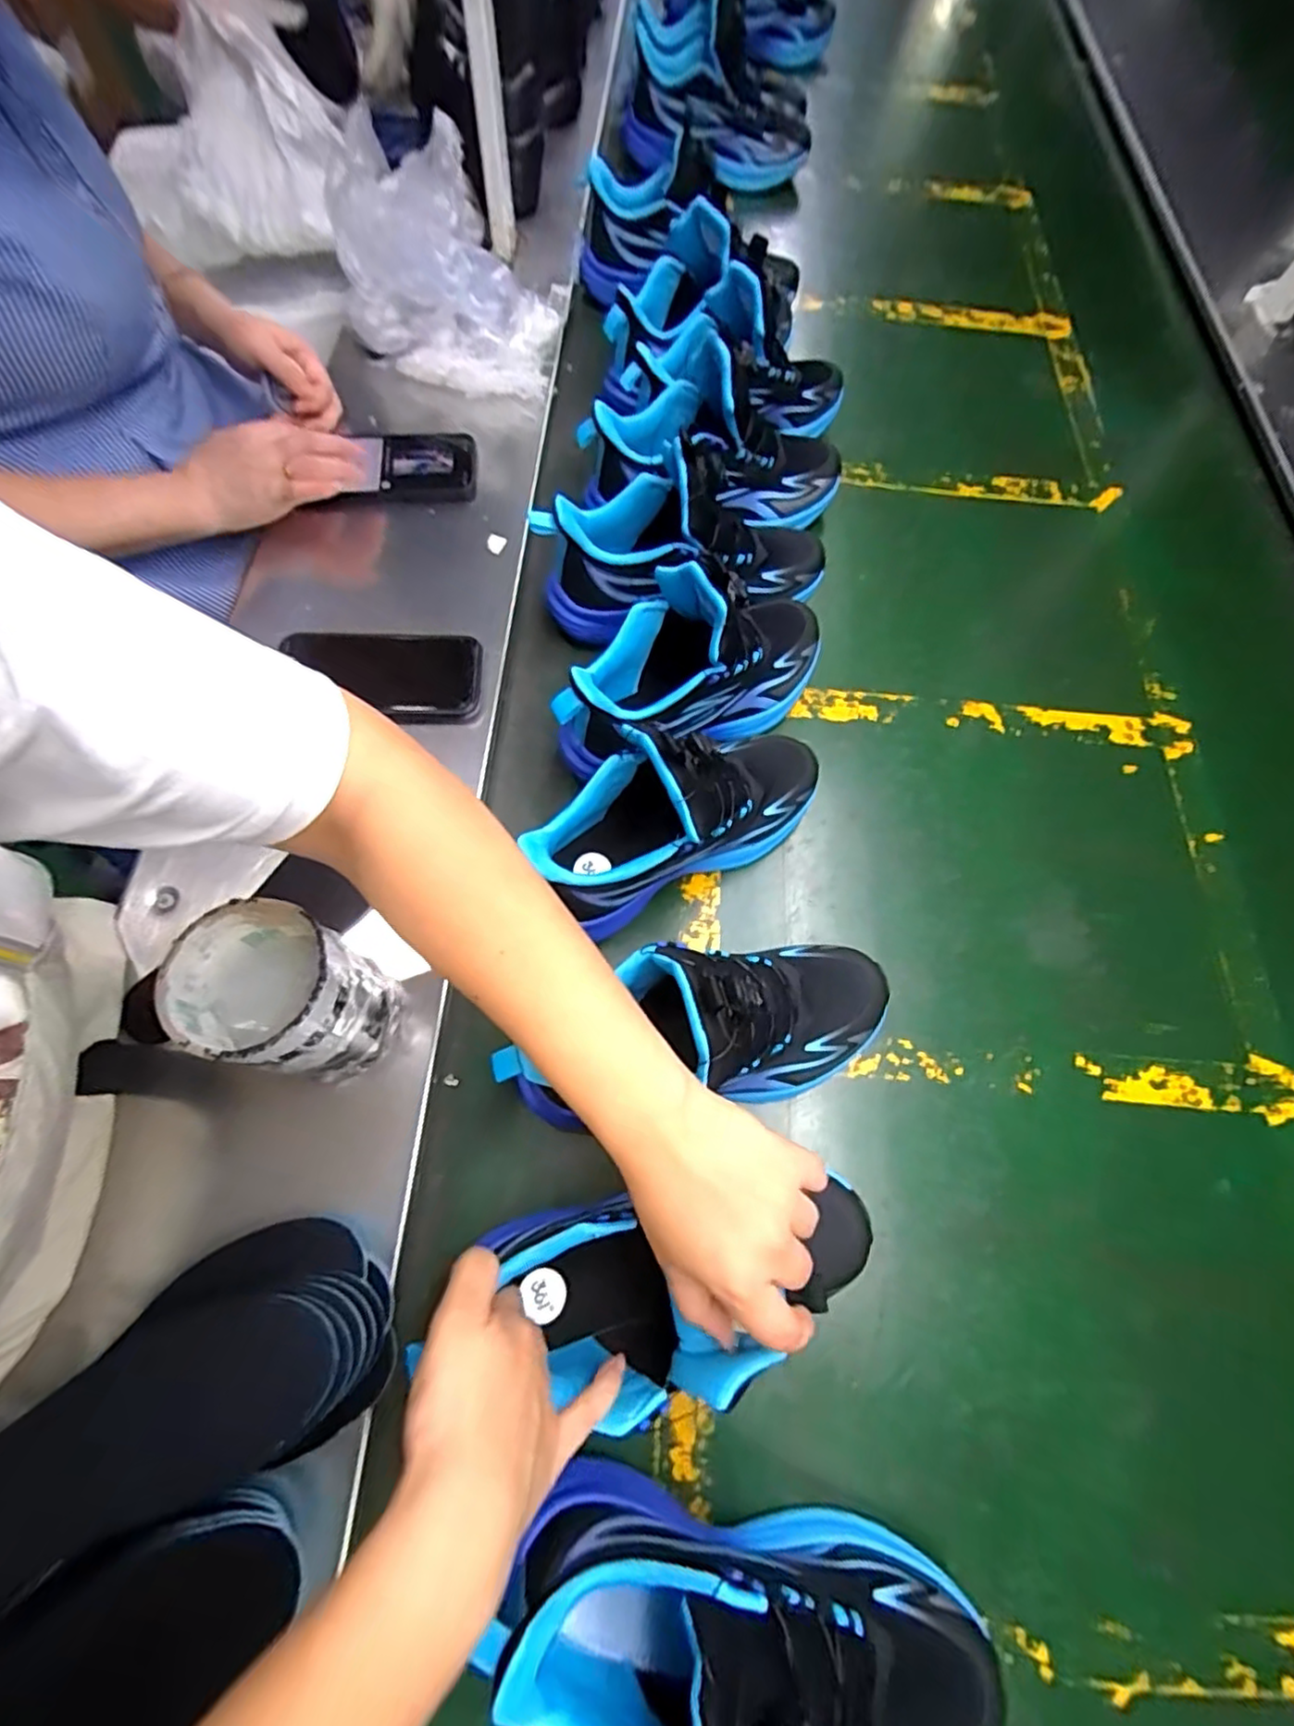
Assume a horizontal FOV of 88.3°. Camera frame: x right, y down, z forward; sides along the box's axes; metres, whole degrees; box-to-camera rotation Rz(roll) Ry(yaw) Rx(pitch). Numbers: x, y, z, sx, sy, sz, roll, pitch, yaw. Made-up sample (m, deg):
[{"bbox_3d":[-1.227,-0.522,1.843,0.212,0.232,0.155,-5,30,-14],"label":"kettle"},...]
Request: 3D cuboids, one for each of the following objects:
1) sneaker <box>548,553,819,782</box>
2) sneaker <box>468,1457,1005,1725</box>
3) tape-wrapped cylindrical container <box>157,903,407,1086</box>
[{"bbox_3d":[0.042,-0.157,0.510,0.244,0.145,0.090,-19,69,-23],"label":"sneaker"},{"bbox_3d":[0.047,0.357,0.298,0.236,0.133,0.086,17,68,5],"label":"sneaker"},{"bbox_3d":[-0.205,0.079,0.389,0.084,0.113,0.079,0,64,0],"label":"tape-wrapped cylindrical container"}]

